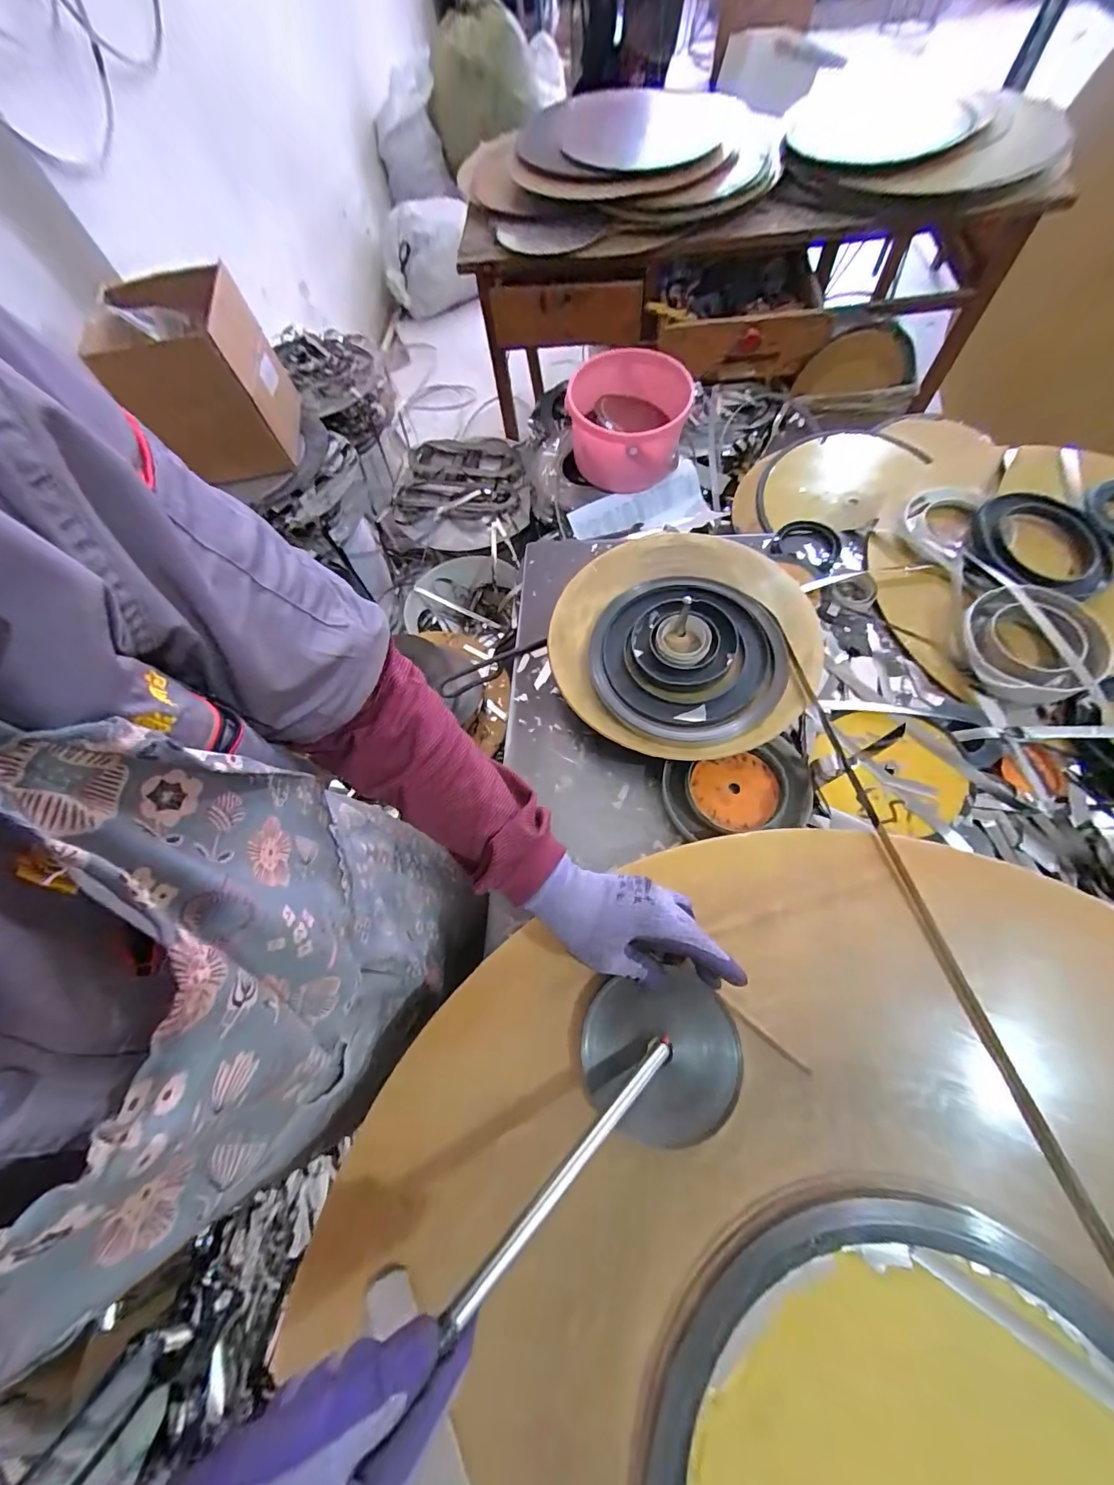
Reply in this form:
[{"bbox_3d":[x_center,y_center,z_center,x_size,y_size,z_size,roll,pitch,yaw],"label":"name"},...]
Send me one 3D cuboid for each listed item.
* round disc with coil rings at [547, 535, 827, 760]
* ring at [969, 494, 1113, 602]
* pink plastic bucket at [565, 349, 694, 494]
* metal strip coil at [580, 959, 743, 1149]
[{"bbox_3d":[0.140,-0.114,0.520,0.283,0.038,0.266,-2,66,5],"label":"round disc with coil rings"},{"bbox_3d":[0.590,-0.236,0.564,0.153,0.029,0.141,-2,66,5],"label":"ring"},{"bbox_3d":[0.130,-0.589,0.872,0.204,0.141,0.204,-2,66,5],"label":"pink plastic bucket"},{"bbox_3d":[0.080,0.236,0.357,0.118,0.015,0.105,-14,67,-5],"label":"metal strip coil"}]

